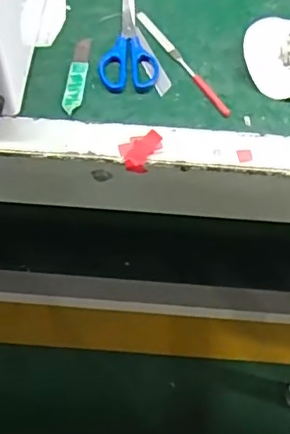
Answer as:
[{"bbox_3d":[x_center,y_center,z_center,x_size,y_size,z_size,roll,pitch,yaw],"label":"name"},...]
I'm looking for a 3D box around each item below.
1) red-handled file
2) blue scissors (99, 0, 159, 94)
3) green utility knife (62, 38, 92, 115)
[{"bbox_3d":[0.041,-0.171,0.660,0.012,0.004,0.169,-29,66,-15],"label":"red-handled file"},{"bbox_3d":[-0.022,-0.202,0.676,0.062,0.010,0.147,-5,62,-3],"label":"blue scissors"},{"bbox_3d":[-0.073,-0.156,0.652,0.021,0.004,0.104,6,62,3],"label":"green utility knife"}]

